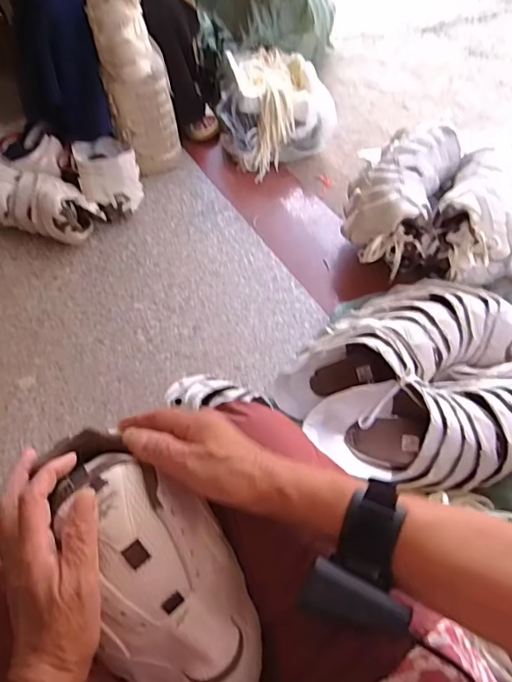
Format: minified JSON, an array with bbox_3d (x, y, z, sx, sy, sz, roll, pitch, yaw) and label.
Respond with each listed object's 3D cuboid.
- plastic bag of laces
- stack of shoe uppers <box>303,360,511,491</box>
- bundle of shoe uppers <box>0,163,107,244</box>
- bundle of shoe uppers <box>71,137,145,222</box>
[{"bbox_3d":[0.048,-0.698,1.458,0.326,0.170,0.423,-11,55,-9],"label":"plastic bag of laces"},{"bbox_3d":[0.336,0.133,0.818,0.482,0.108,0.195,-10,54,-6],"label":"stack of shoe uppers"},{"bbox_3d":[-0.581,-0.339,1.233,0.363,0.136,0.147,11,55,9],"label":"bundle of shoe uppers"},{"bbox_3d":[-0.394,-0.446,1.316,0.156,0.112,0.257,-16,55,-10],"label":"bundle of shoe uppers"}]

